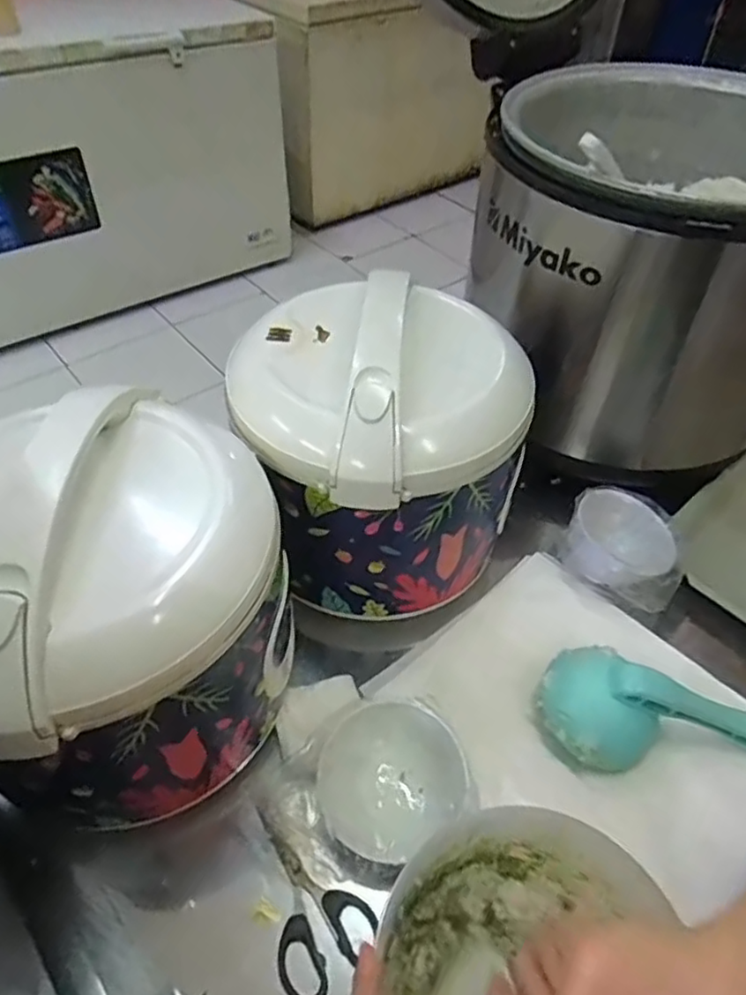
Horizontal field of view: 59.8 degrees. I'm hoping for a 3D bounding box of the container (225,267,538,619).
[{"bbox_3d":[0.010,-0.047,0.568,0.225,0.218,0.207,1,47,-2],"label":"container"}]

